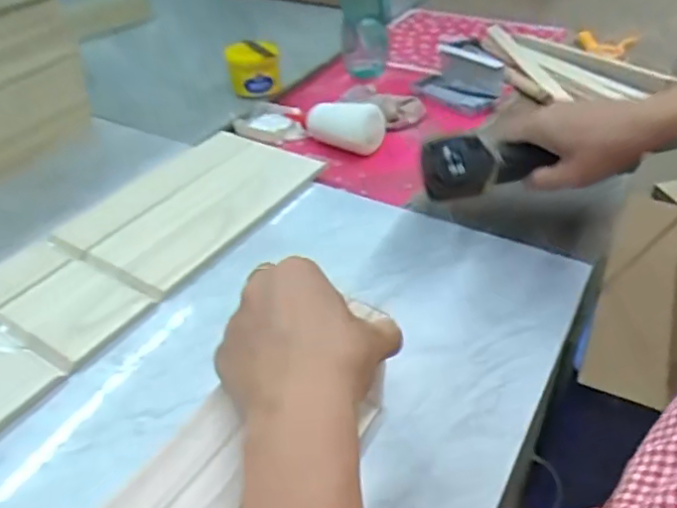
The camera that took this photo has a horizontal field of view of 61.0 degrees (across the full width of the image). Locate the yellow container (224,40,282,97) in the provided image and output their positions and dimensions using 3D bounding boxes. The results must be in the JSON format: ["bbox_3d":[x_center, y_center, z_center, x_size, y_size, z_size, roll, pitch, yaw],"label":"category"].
[{"bbox_3d":[-0.127,-0.277,0.861,0.076,0.070,0.062,-8,41,-8],"label":"yellow container"}]

